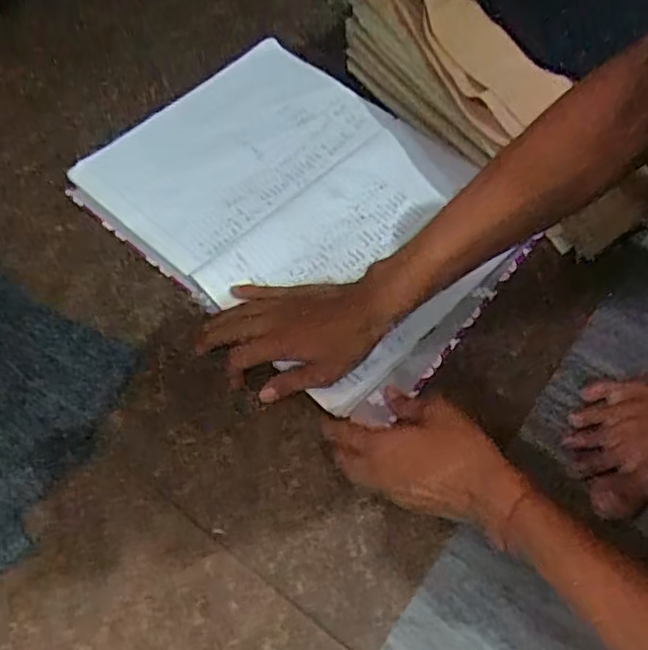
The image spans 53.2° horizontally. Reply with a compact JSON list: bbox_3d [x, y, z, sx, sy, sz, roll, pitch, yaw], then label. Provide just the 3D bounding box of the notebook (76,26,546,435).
[{"bbox_3d":[-0.020,-0.126,0.666,0.421,0.028,0.306,40,66,19],"label":"notebook"}]

